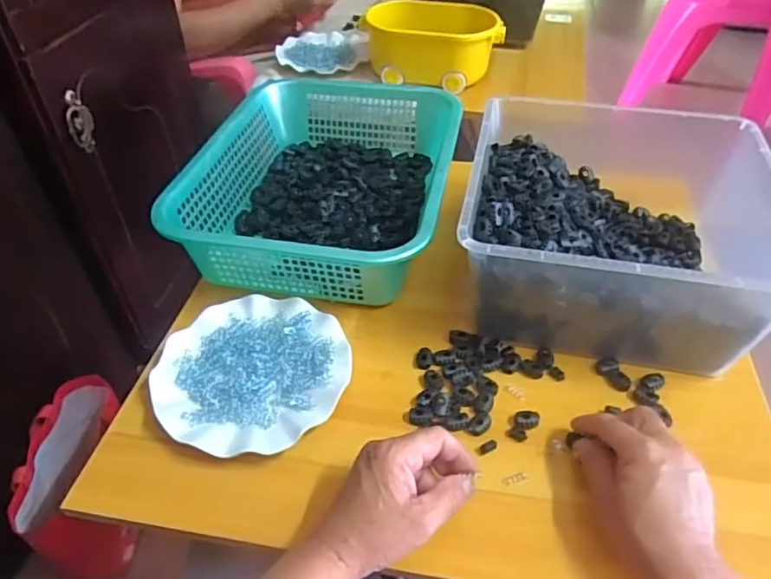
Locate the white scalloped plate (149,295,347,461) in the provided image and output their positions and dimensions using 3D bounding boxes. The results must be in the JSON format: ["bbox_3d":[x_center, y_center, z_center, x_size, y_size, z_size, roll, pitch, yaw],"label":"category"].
[{"bbox_3d":[-0.128,0.079,0.550,0.177,0.019,0.175,15,45,16],"label":"white scalloped plate"}]

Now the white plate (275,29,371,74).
[{"bbox_3d":[-0.122,-0.471,1.128,0.180,0.021,0.181,-3,43,-2],"label":"white plate"}]

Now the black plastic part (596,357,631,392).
[{"bbox_3d":[0.224,0.083,0.554,0.023,0.009,0.037,-13,45,-13],"label":"black plastic part"}]

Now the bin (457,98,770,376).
[{"bbox_3d":[0.238,-0.067,0.610,0.292,0.140,0.294,8,44,9],"label":"bin"}]

